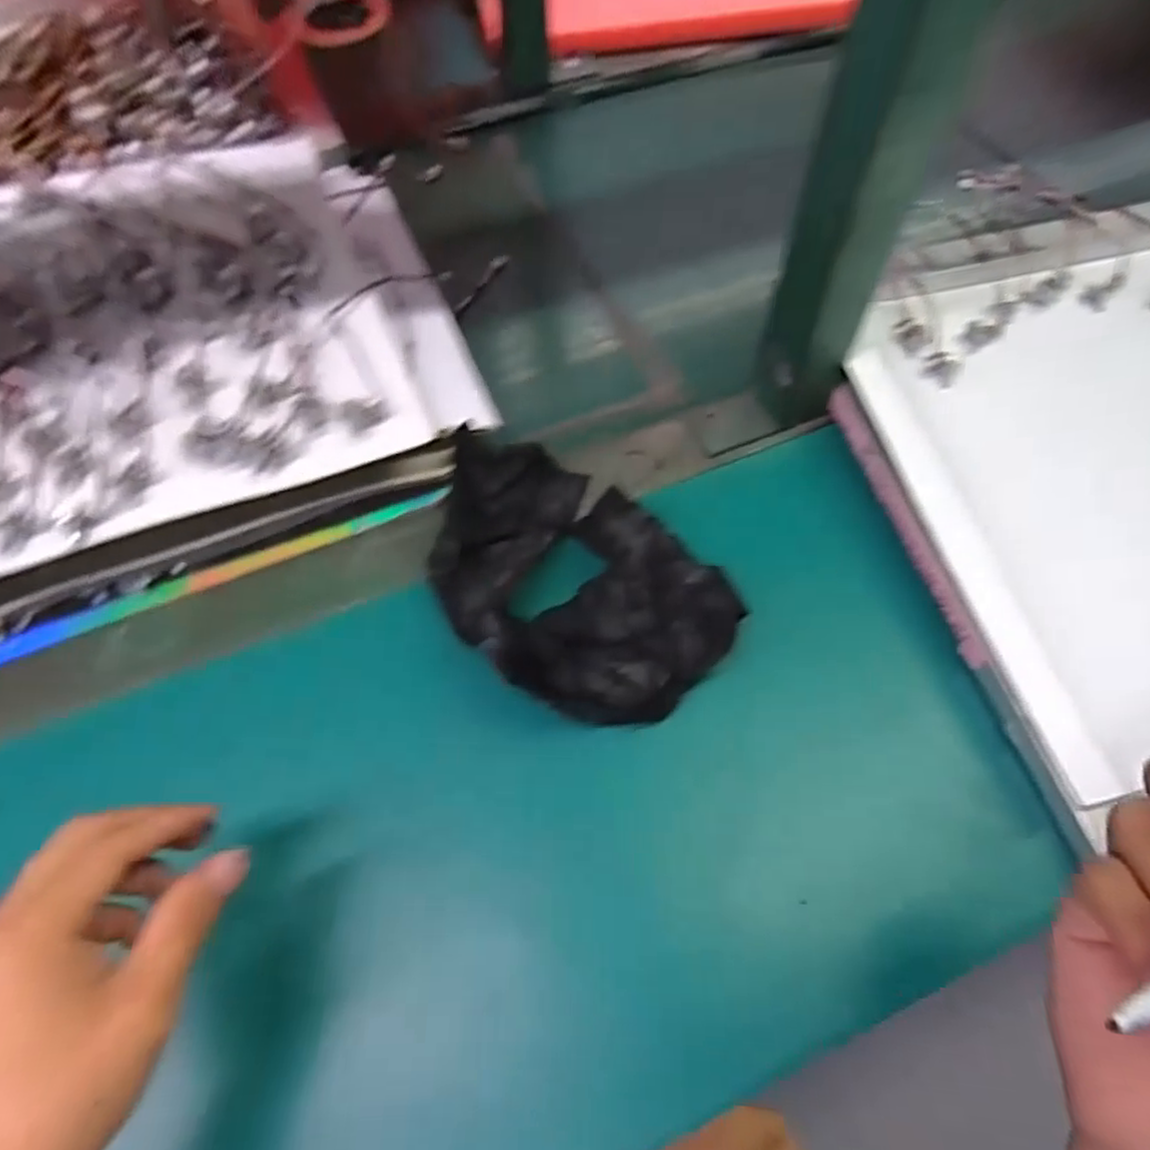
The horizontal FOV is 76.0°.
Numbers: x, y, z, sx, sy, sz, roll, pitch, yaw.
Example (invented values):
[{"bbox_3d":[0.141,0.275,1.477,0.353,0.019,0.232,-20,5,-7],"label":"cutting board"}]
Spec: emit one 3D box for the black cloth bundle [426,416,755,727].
[{"bbox_3d":[-0.007,0.001,0.419,0.127,0.049,0.181,-40,68,-19],"label":"black cloth bundle"}]

